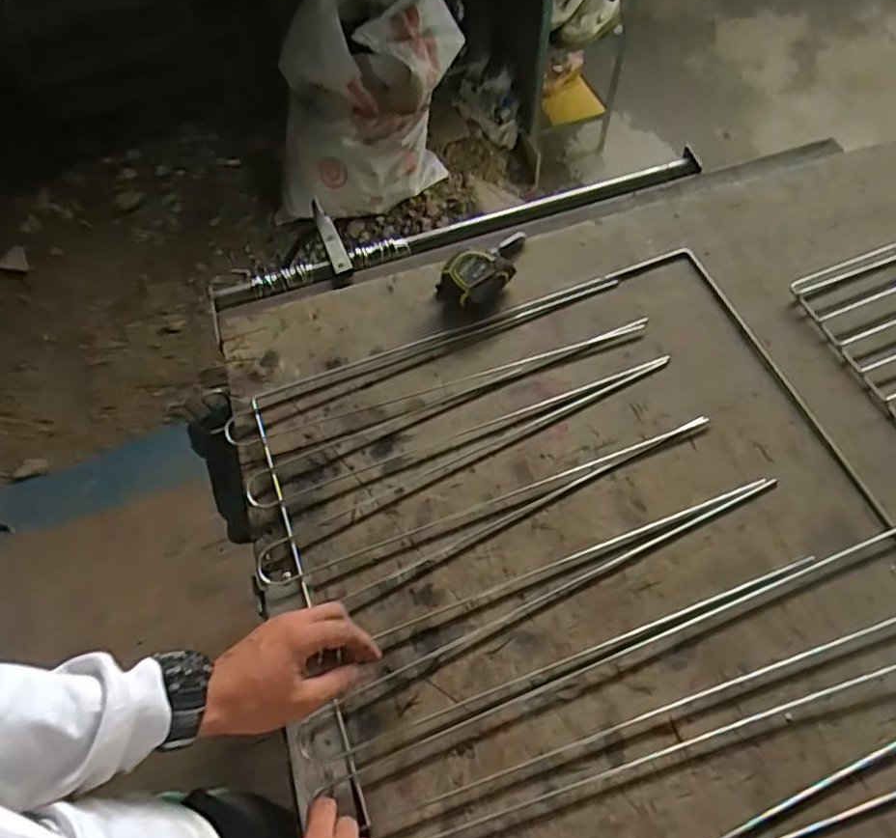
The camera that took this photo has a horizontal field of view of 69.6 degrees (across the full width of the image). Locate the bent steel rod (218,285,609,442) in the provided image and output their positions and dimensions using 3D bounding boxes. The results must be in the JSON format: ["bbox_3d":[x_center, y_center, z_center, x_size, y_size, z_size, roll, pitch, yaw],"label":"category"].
[{"bbox_3d":[-0.020,-0.069,0.739,0.483,0.009,0.047,-21,62,-7],"label":"bent steel rod"}]

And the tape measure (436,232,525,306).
[{"bbox_3d":[0.053,-0.191,0.778,0.136,0.044,0.076,-32,64,-13],"label":"tape measure"}]

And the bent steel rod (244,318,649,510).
[{"bbox_3d":[0.012,-0.013,0.707,0.481,0.012,0.044,-23,63,-8],"label":"bent steel rod"}]

